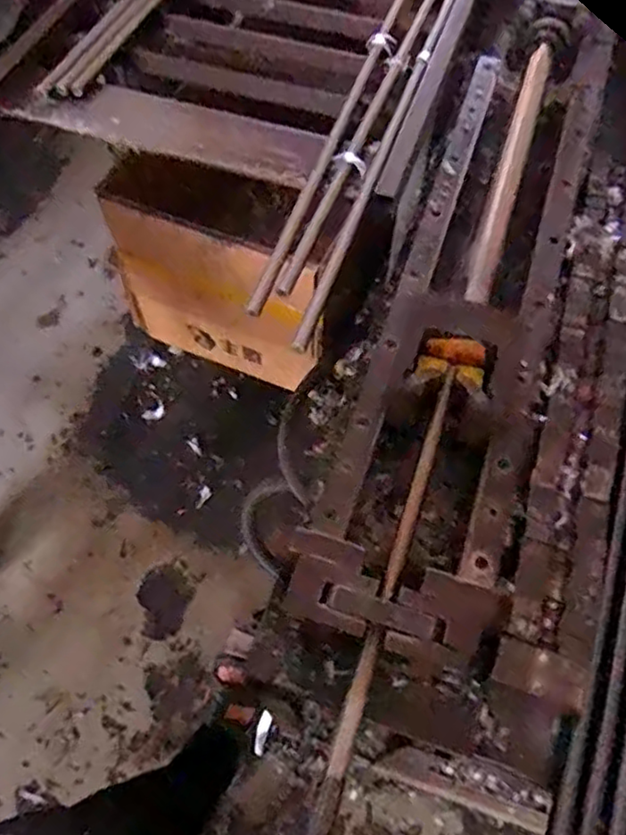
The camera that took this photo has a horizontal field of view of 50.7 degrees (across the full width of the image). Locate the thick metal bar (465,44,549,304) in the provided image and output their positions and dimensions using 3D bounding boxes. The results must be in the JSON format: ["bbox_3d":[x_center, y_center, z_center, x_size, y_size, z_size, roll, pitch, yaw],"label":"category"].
[{"bbox_3d":[0.270,-0.346,0.890,0.032,0.024,0.503,17,62,9],"label":"thick metal bar"}]

